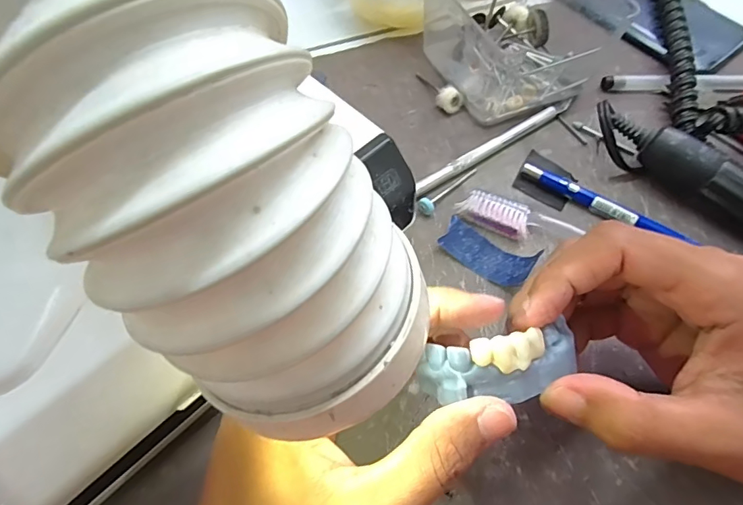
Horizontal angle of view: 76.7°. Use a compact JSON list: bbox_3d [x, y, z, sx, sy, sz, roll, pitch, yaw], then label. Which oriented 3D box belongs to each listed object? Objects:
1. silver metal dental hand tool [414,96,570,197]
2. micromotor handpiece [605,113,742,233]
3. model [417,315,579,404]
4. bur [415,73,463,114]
[{"bbox_3d":[0.078,-0.068,0.289,0.130,0.010,0.009,-32,67,-18],"label":"silver metal dental hand tool"},{"bbox_3d":[0.213,-0.019,0.256,0.185,0.031,0.023,37,67,17],"label":"micromotor handpiece"},{"bbox_3d":[0.046,0.037,0.159,0.057,0.014,0.023,-7,64,-12],"label":"model"},{"bbox_3d":[0.042,-0.107,0.309,0.014,0.012,0.042,-39,69,-20],"label":"bur"}]

